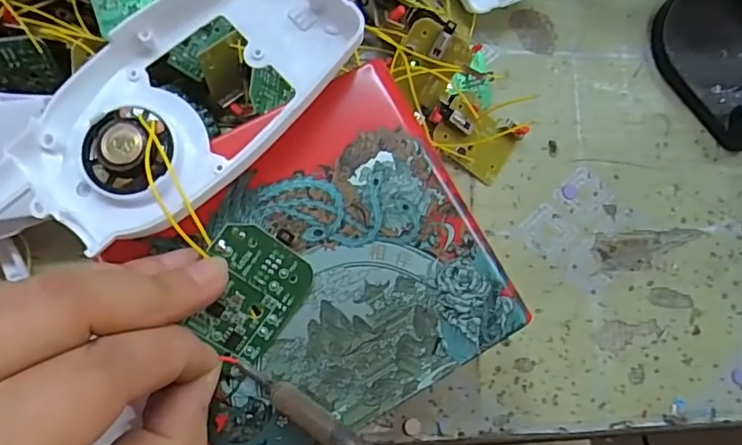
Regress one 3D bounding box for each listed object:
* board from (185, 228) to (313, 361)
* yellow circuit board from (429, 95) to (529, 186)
[{"bbox_3d":[-0.039,0.021,0.173,0.033,0.004,0.036,38,83,-23],"label":"board"},{"bbox_3d":[0.053,-0.044,0.287,0.050,0.012,0.033,28,87,-18],"label":"yellow circuit board"}]

